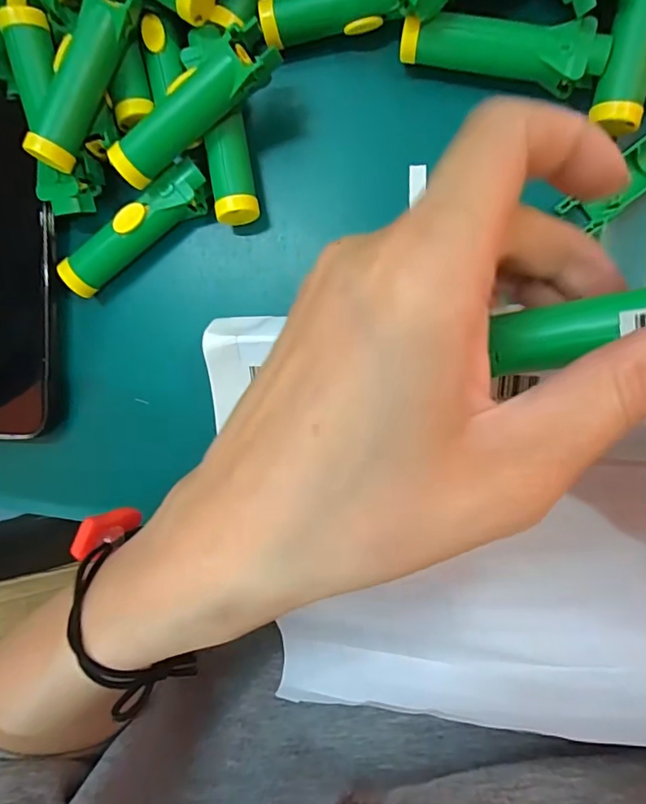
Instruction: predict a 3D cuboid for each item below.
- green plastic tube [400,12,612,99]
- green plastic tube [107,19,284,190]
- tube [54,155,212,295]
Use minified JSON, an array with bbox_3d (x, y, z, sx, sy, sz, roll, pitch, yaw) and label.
[{"bbox_3d":[0.072,-0.143,0.209,0.079,0.016,0.020,7,93,8],"label":"green plastic tube"},{"bbox_3d":[-0.054,-0.121,0.212,0.078,0.024,0.016,-33,88,8],"label":"green plastic tube"},{"bbox_3d":[-0.087,-0.079,0.236,0.079,0.017,0.017,-35,87,8],"label":"tube"}]

